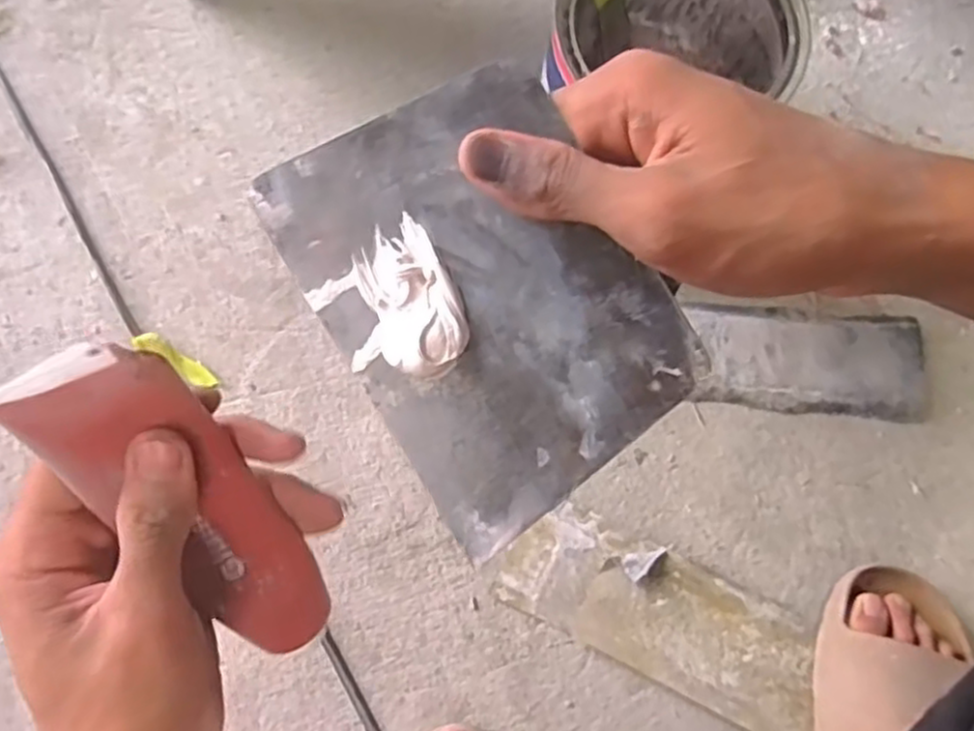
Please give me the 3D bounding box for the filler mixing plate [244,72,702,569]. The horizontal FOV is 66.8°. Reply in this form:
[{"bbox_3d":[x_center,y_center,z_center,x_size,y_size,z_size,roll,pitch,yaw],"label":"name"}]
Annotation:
[{"bbox_3d":[-0.002,-0.020,0.227,0.095,0.007,0.133,-31,89,14],"label":"filler mixing plate"}]

